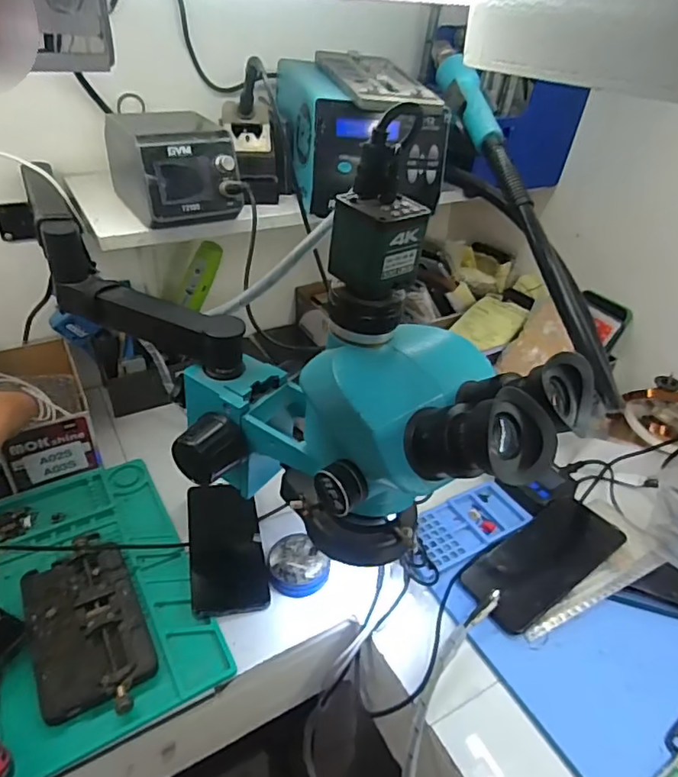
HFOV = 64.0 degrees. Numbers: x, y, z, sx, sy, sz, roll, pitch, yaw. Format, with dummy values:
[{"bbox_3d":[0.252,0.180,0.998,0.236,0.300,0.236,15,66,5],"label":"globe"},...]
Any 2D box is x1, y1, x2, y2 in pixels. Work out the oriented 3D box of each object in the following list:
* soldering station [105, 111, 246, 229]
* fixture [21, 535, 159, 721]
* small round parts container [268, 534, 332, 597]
[{"bbox_3d":[-0.161,-0.217,0.531,0.102,0.081,0.127,-14,39,-23],"label":"soldering station"},{"bbox_3d":[-0.223,0.201,0.477,0.087,0.023,0.177,-17,41,-27],"label":"fixture"},{"bbox_3d":[-0.040,0.175,0.545,0.059,0.014,0.066,-2,36,-7],"label":"small round parts container"}]

